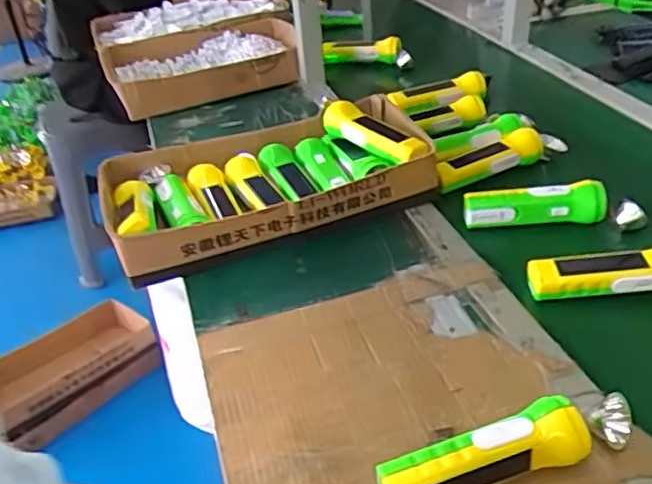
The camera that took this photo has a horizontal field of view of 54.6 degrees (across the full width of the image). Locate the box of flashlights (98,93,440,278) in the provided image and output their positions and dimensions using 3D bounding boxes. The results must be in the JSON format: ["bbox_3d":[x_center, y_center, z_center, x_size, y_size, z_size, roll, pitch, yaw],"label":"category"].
[{"bbox_3d":[-0.074,-0.089,0.847,0.417,0.079,0.222,-16,36,-12],"label":"box of flashlights"}]

